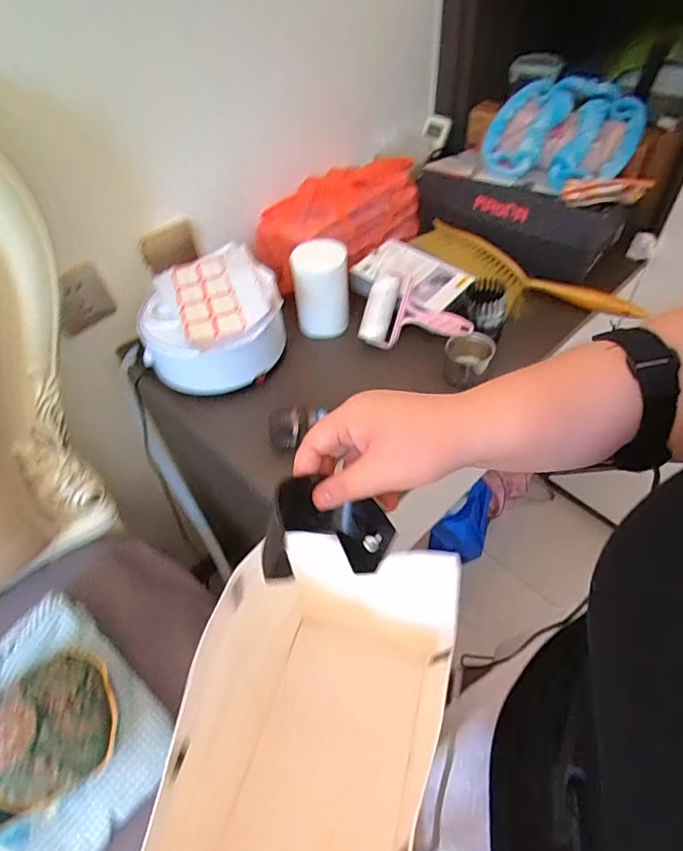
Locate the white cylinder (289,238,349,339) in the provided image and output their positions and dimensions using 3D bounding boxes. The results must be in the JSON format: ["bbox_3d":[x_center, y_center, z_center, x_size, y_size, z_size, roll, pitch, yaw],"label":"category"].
[{"bbox_3d":[-0.030,-0.209,0.767,0.082,0.126,0.077,-4,50,2],"label":"white cylinder"}]

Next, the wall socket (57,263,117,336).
[{"bbox_3d":[-0.378,-0.181,0.717,0.081,0.087,0.020,-29,54,-18],"label":"wall socket"}]

